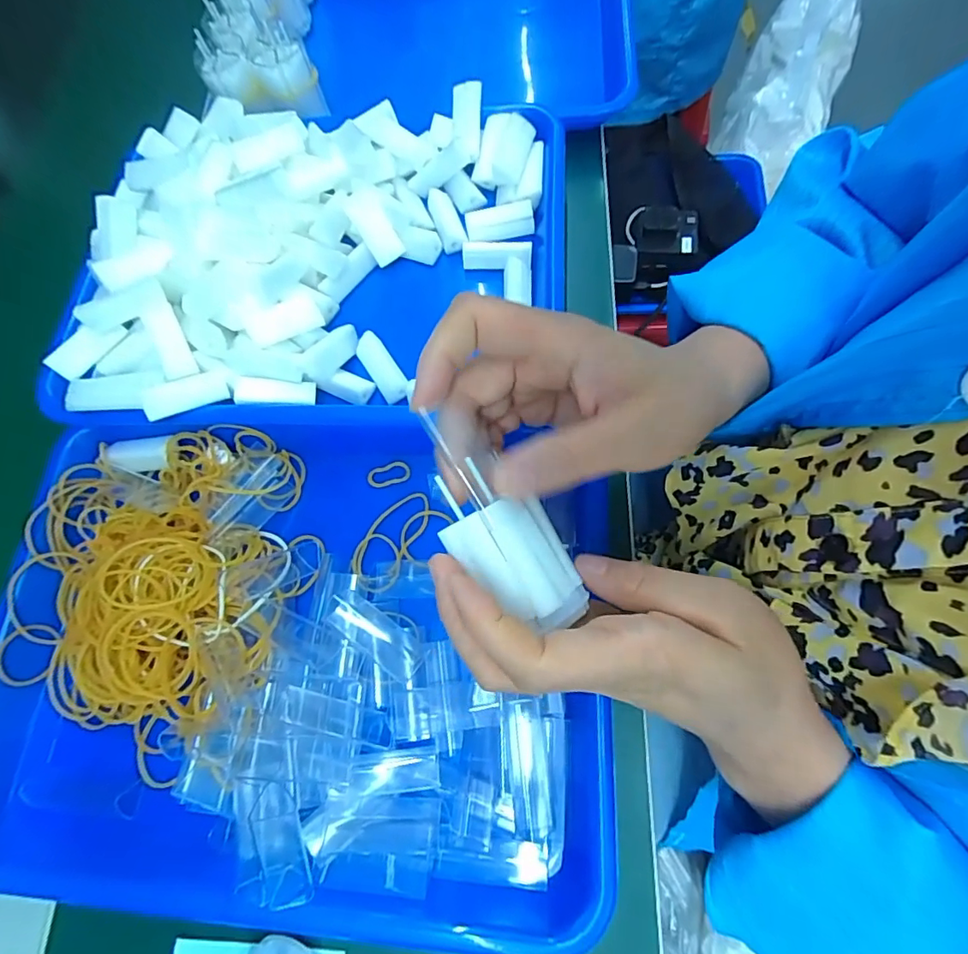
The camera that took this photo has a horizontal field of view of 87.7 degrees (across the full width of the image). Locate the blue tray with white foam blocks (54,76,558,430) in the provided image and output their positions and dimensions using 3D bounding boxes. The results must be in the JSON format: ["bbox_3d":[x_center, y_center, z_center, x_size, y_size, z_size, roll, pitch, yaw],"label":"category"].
[{"bbox_3d":[-0.101,-0.148,0.337,0.304,0.064,0.239,0,71,7],"label":"blue tray with white foam blocks"}]

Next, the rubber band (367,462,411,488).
[{"bbox_3d":[-0.058,-0.002,0.306,0.026,0.004,0.013,-12,78,9],"label":"rubber band"}]

